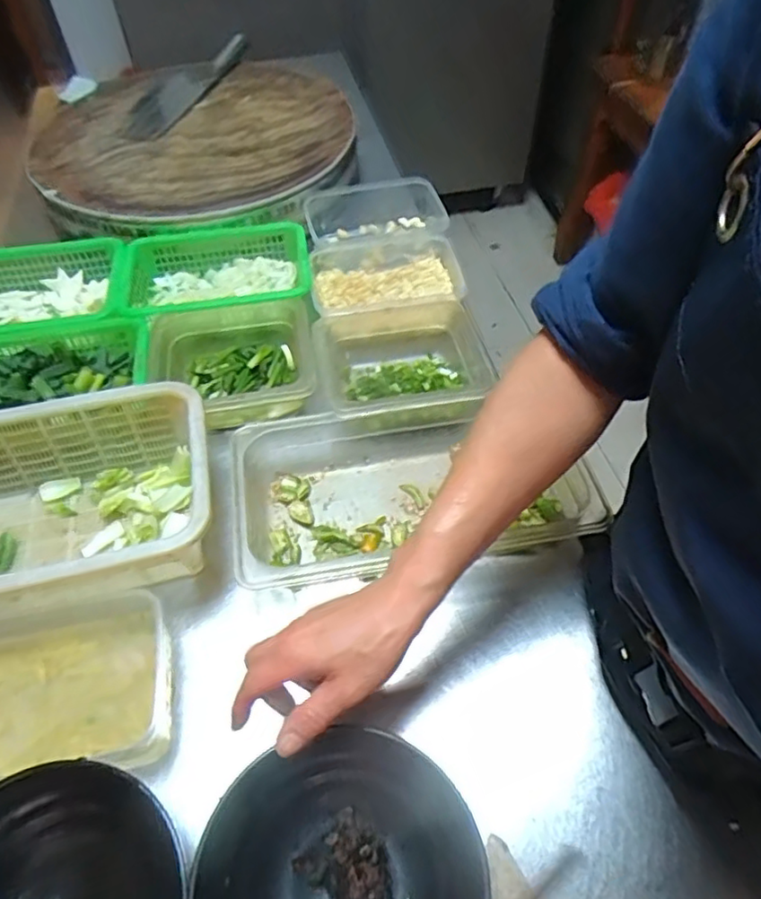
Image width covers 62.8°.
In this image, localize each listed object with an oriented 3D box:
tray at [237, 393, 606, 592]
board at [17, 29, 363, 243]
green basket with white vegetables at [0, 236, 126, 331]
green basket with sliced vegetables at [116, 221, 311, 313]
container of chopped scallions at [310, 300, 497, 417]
[{"bbox_3d":[-0.001,0.043,0.583,0.258,0.057,0.152,-7,53,-4],"label":"tray"},{"bbox_3d":[-0.288,-0.483,0.950,0.461,0.066,0.505,-3,55,5],"label":"board"},{"bbox_3d":[-0.432,-0.177,0.768,0.230,0.062,0.161,-5,53,-2],"label":"green basket with white vegetables"},{"bbox_3d":[-0.202,-0.204,0.781,0.233,0.064,0.159,-12,53,-8],"label":"green basket with sliced vegetables"},{"bbox_3d":[0.026,-0.087,0.673,0.170,0.065,0.153,-10,53,-6],"label":"container of chopped scallions"}]

